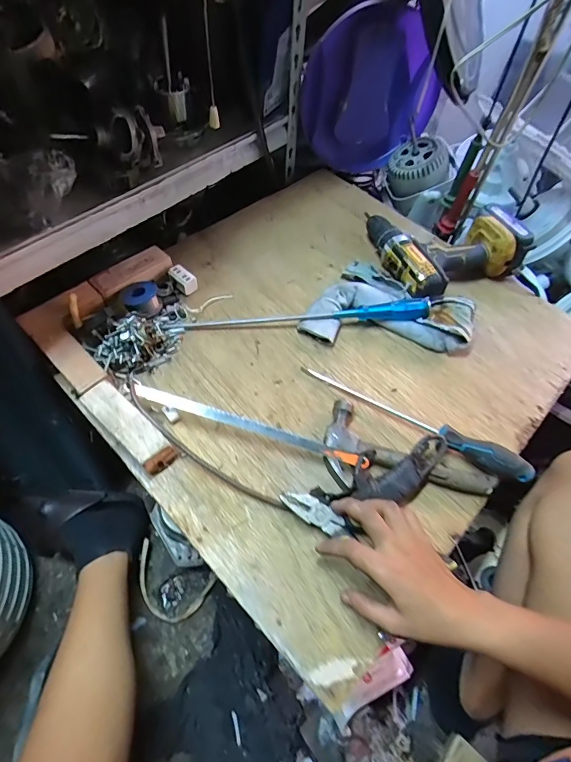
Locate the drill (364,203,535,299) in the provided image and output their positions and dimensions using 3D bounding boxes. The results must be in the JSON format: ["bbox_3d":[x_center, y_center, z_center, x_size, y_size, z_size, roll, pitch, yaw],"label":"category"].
[{"bbox_3d":[0.267,-0.231,0.658,0.208,0.082,0.202,-12,61,-12],"label":"drill"}]

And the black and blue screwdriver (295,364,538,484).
[{"bbox_3d":[0.159,0.047,0.503,0.298,0.040,0.031,28,61,11],"label":"black and blue screwdriver"}]

